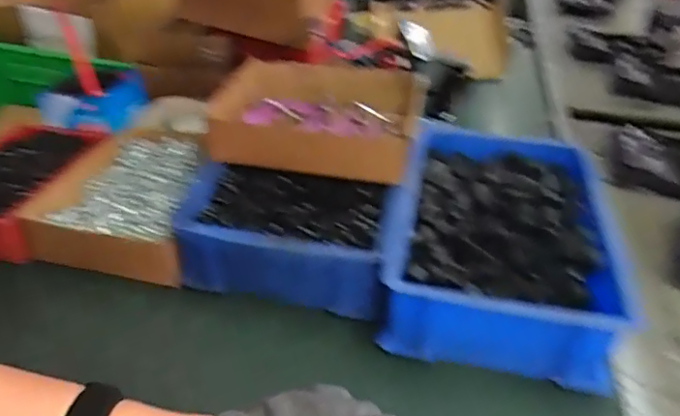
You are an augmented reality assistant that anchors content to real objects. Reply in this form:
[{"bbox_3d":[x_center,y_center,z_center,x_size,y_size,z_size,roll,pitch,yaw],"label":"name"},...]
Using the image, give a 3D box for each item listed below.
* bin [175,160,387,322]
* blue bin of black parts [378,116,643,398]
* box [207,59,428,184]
[{"bbox_3d":[-0.051,0.028,0.537,0.201,0.074,0.134,8,35,8],"label":"bin"},{"bbox_3d":[0.158,0.029,0.555,0.197,0.089,0.301,9,36,10],"label":"blue bin of black parts"},{"bbox_3d":[-0.026,-0.108,0.639,0.233,0.086,0.107,9,36,11],"label":"box"}]

